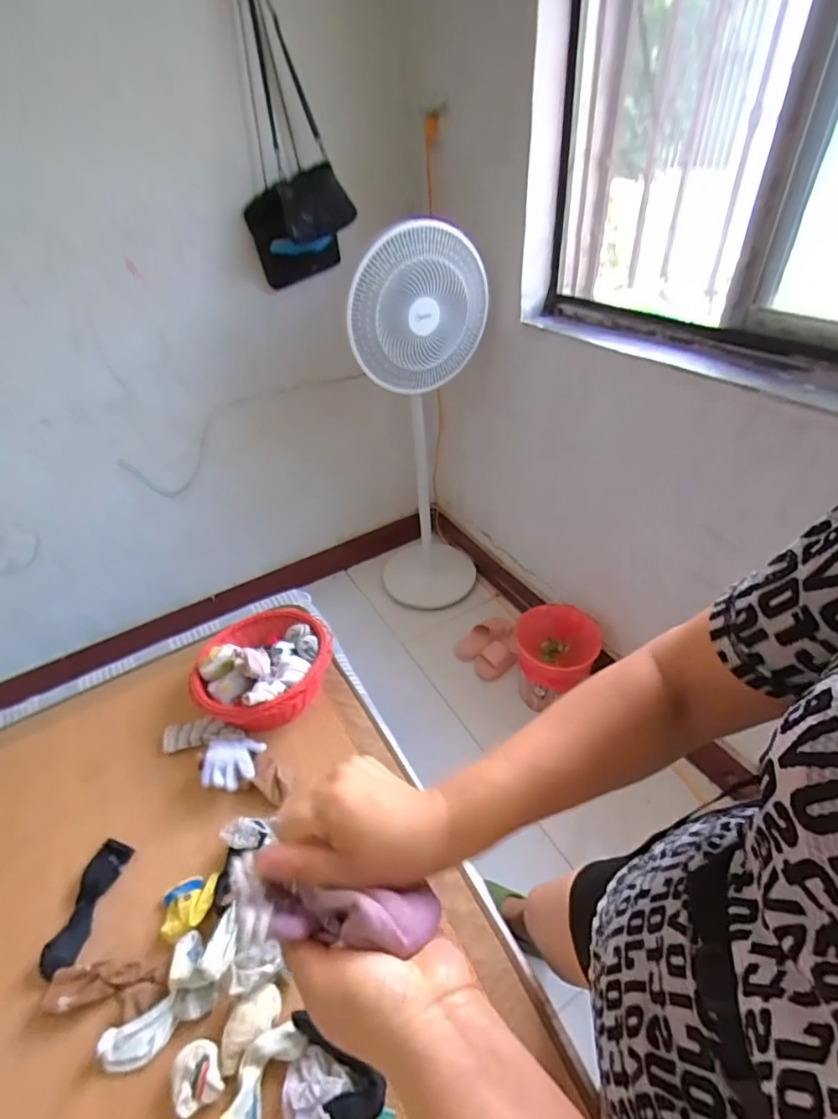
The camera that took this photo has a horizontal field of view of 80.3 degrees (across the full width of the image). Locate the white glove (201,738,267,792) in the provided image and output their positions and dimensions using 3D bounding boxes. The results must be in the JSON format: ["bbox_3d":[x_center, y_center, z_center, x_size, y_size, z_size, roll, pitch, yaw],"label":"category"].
[{"bbox_3d":[-0.338,0.363,0.896,0.093,0.024,0.089,6,39,8],"label":"white glove"}]

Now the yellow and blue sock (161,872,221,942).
[{"bbox_3d":[-0.359,0.532,0.765,0.079,0.025,0.085,1,38,1],"label":"yellow and blue sock"}]

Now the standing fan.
[{"bbox_3d":[0.040,-0.425,1.659,0.321,1.146,0.547,3,40,11],"label":"standing fan"}]

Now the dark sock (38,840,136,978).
[{"bbox_3d":[-0.522,0.533,0.774,0.062,0.014,0.180,4,38,5],"label":"dark sock"}]

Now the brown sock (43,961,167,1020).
[{"bbox_3d":[-0.434,0.595,0.692,0.166,0.016,0.059,3,38,3],"label":"brown sock"}]

